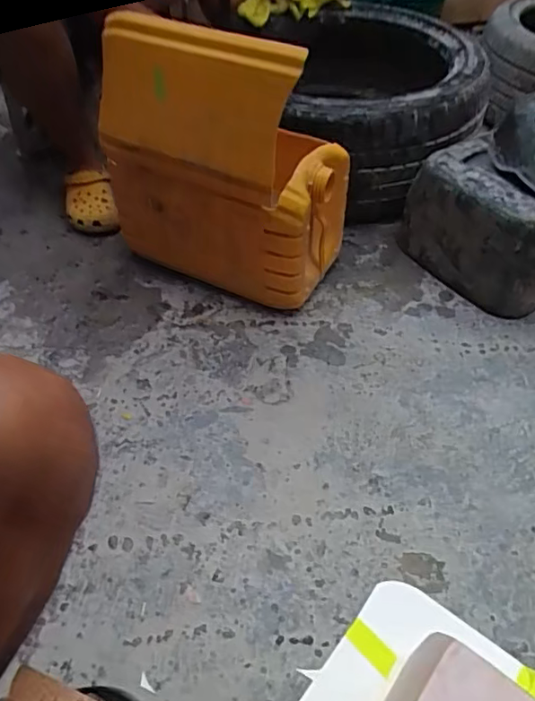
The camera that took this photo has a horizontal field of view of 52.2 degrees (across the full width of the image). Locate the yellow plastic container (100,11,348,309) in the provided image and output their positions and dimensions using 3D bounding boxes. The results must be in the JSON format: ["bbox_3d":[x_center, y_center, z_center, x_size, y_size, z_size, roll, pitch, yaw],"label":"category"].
[{"bbox_3d":[-0.073,-0.344,0.949,0.394,0.432,0.262,25,52,20],"label":"yellow plastic container"}]

